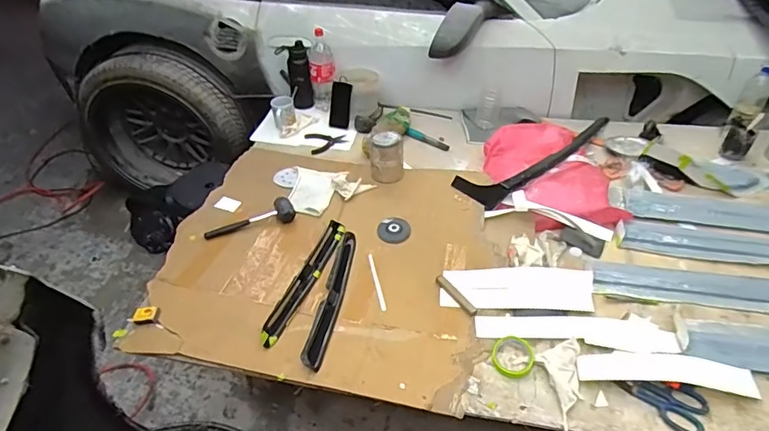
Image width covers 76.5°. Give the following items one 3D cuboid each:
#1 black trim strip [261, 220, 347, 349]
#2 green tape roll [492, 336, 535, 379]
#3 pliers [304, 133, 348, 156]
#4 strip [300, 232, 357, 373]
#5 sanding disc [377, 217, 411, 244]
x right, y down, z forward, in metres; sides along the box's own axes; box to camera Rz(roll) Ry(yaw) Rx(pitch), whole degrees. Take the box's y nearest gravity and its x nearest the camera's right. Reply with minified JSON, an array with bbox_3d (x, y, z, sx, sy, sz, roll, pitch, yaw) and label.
[{"bbox_3d":[-0.198,0.157,1.220,0.051,0.021,0.393,14,46,16],"label":"black trim strip"},{"bbox_3d":[0.281,0.309,1.065,0.087,0.015,0.095,-1,44,1],"label":"green tape roll"},{"bbox_3d":[-0.197,-0.256,1.699,0.138,0.017,0.124,-15,45,-13],"label":"pliers"},{"bbox_3d":[-0.123,0.190,1.190,0.050,0.021,0.395,7,45,9],"label":"strip"},{"bbox_3d":[0.026,0.041,1.353,0.088,0.007,0.091,-1,44,1],"label":"sanding disc"}]

